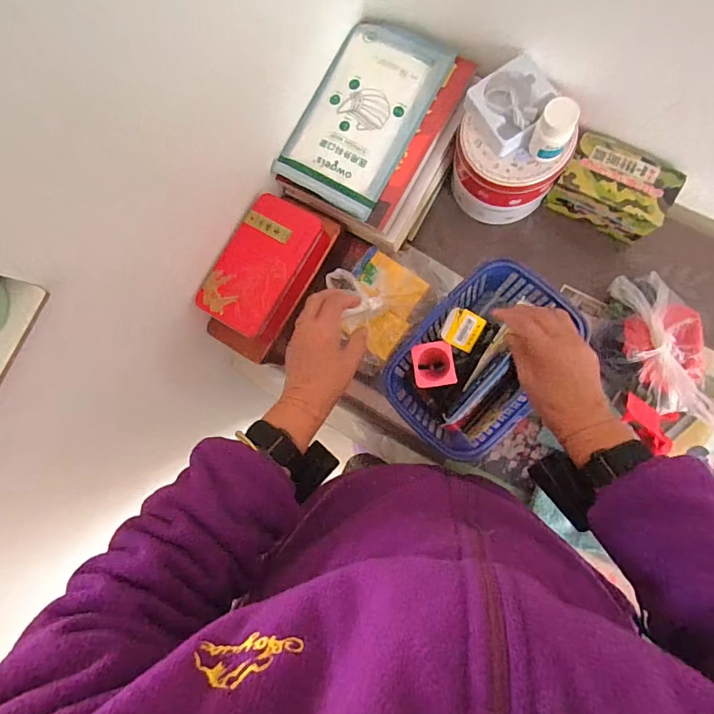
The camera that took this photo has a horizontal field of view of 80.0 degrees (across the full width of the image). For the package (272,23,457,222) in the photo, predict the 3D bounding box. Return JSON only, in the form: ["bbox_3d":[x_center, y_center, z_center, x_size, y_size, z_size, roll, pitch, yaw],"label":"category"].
[{"bbox_3d":[0.009,-0.302,0.530,0.137,0.014,0.227,30,90,5],"label":"package"}]

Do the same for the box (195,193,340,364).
[{"bbox_3d":[-0.119,-0.103,0.541,0.103,0.058,0.199,28,90,9],"label":"box"}]

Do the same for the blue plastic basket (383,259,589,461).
[{"bbox_3d":[0.156,0.006,0.534,0.164,0.108,0.223,38,92,9],"label":"blue plastic basket"}]

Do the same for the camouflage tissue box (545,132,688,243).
[{"bbox_3d":[0.329,-0.217,0.549,0.132,0.067,0.084,28,90,9],"label":"camouflage tissue box"}]

